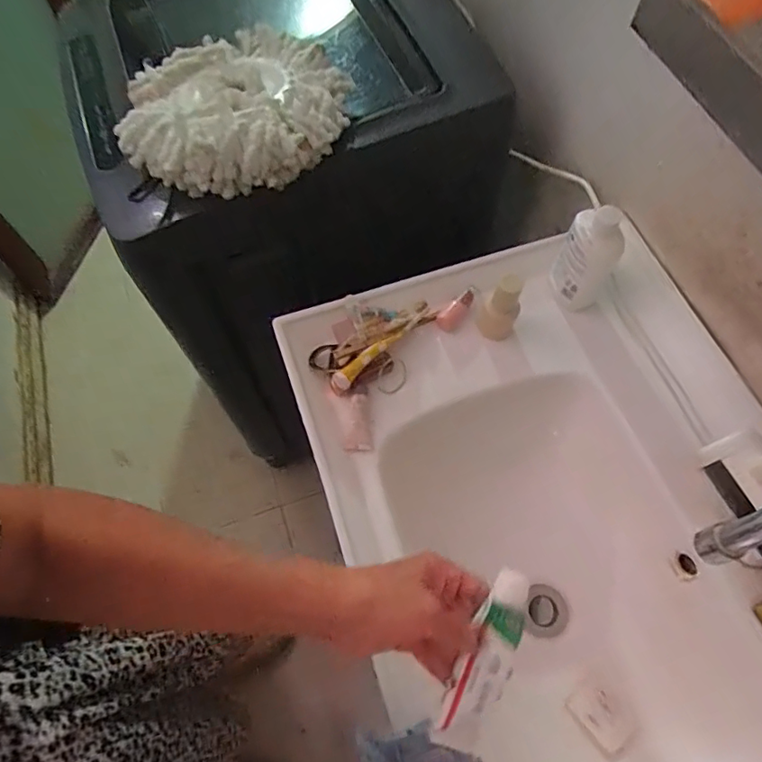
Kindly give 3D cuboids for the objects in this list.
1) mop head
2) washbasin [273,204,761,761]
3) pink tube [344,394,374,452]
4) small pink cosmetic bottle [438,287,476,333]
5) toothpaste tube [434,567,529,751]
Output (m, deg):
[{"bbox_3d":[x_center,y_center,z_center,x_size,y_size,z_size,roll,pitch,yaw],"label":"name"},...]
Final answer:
[{"bbox_3d":[-0.165,-0.323,0.637,0.276,0.071,0.219,-33,68,-15],"label":"mop head"},{"bbox_3d":[0.220,0.231,0.551,0.458,0.197,0.799,-17,65,-8],"label":"washbasin"},{"bbox_3d":[-0.024,0.046,0.582,0.029,0.013,0.064,-2,76,0],"label":"pink tube"},{"bbox_3d":[0.094,-0.085,0.633,0.022,0.016,0.063,40,70,18],"label":"small pink cosmetic bottle"},{"bbox_3d":[0.079,0.201,0.384,0.036,0.017,0.124,23,80,12],"label":"toothpaste tube"}]

